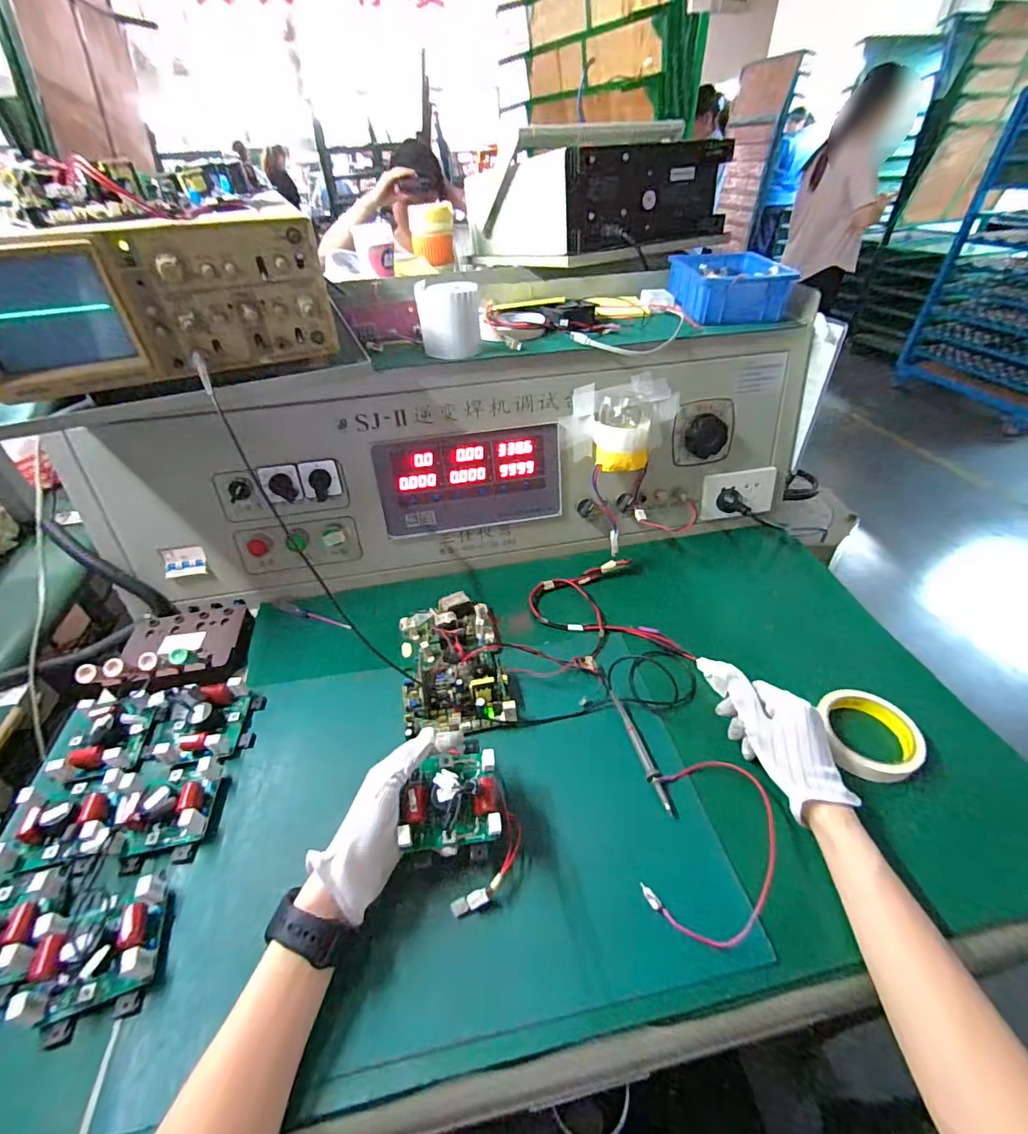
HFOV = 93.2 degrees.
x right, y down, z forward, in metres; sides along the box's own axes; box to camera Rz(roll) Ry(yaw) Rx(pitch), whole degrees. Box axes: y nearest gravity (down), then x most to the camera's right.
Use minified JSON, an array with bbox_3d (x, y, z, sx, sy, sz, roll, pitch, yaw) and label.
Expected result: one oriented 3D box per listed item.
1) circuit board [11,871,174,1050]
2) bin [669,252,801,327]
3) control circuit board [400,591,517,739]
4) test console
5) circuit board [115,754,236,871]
[{"bbox_3d":[-0.333,0.302,0.390,0.094,0.047,0.102,-12,41,-10],"label":"circuit board"},{"bbox_3d":[0.315,-0.421,0.727,0.138,0.053,0.206,1,40,4],"label":"bin"},{"bbox_3d":[-0.074,0.108,0.591,0.121,0.035,0.186,-8,40,-6],"label":"control circuit board"},{"bbox_3d":[-0.066,-0.182,0.732,1.002,0.281,0.246,-7,40,-5],"label":"test console"},{"bbox_3d":[-0.335,0.229,0.470,0.092,0.034,0.100,-7,40,-5],"label":"circuit board"}]

